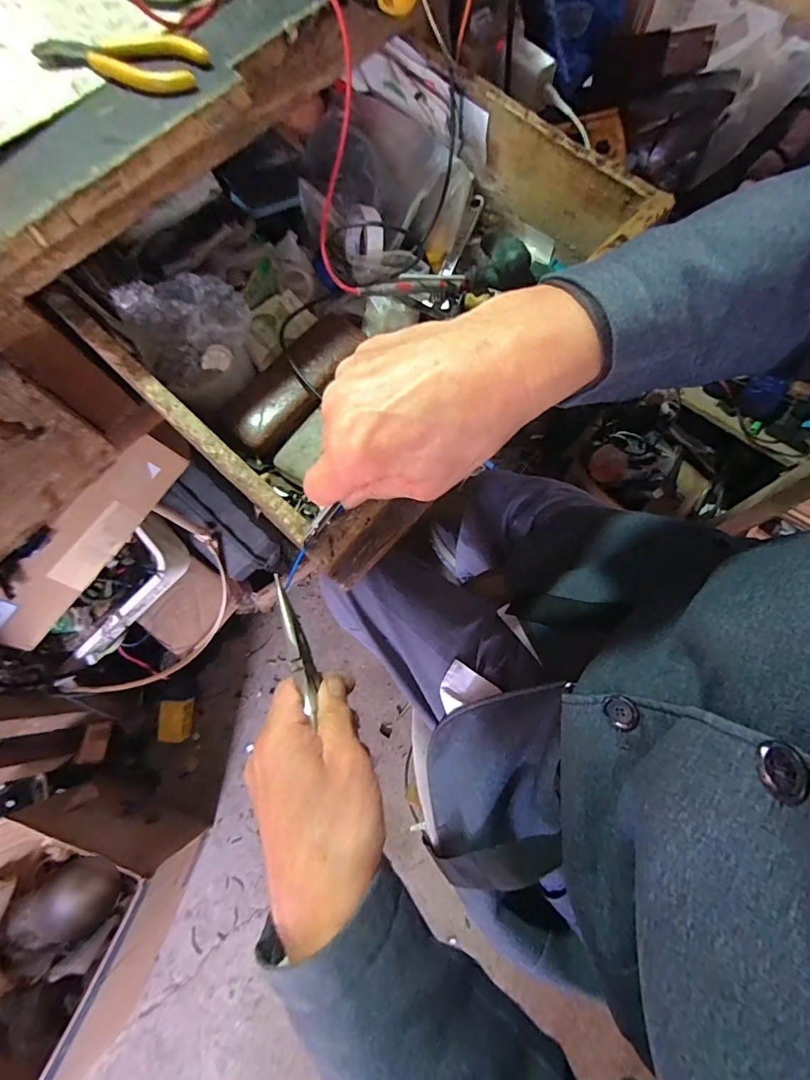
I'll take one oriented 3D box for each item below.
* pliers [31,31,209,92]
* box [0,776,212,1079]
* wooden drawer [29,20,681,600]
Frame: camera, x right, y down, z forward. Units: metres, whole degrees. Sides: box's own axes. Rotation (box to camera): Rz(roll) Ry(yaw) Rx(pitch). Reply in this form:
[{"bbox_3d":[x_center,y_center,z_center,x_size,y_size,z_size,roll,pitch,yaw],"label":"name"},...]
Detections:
[{"bbox_3d":[-0.178,-0.297,0.285,0.105,0.010,0.033,10,73,3],"label":"pliers"},{"bbox_3d":[-0.569,0.658,0.748,0.263,0.252,0.423,21,74,7],"label":"box"},{"bbox_3d":[-0.047,-0.223,0.404,0.343,0.104,0.387,40,77,12],"label":"wooden drawer"}]

